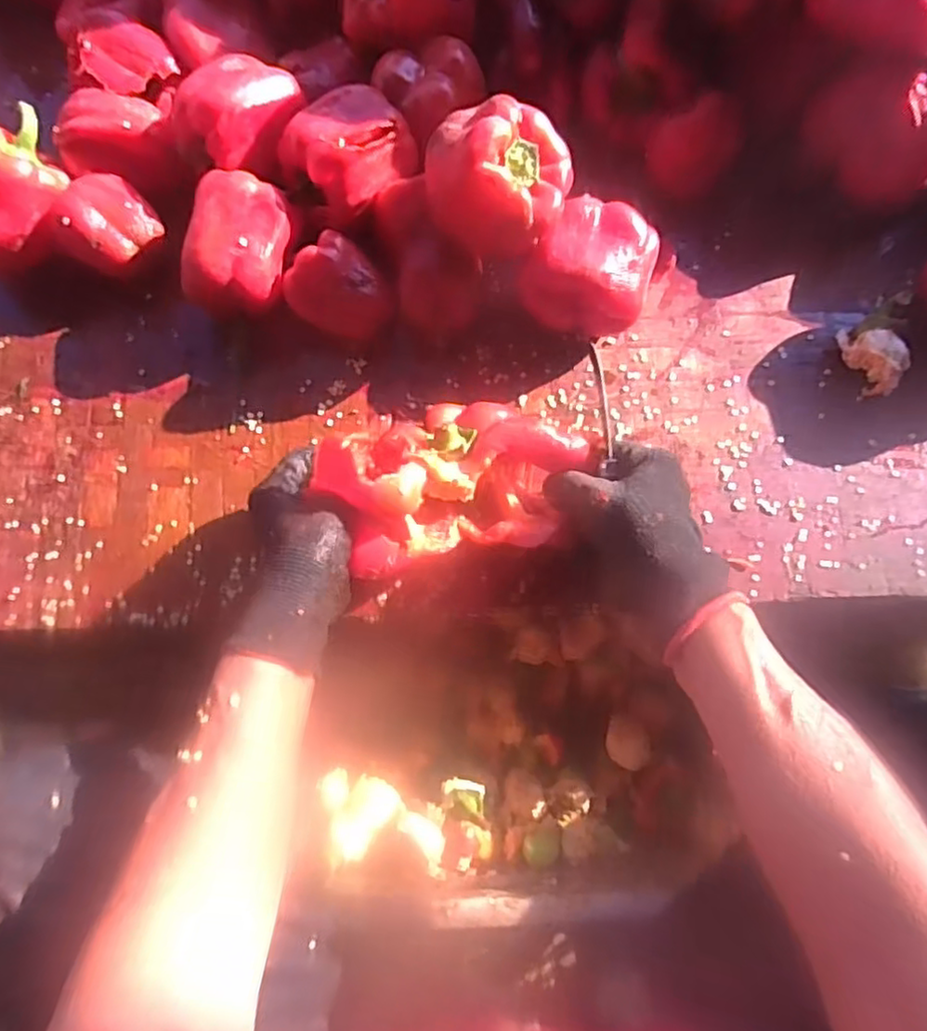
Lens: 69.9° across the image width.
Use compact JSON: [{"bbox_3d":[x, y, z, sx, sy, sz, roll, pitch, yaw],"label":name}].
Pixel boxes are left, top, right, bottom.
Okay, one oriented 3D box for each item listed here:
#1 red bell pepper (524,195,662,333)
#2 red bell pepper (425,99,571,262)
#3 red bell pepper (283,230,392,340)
[{"bbox_3d":[0.088,-0.167,0.466,0.082,0.076,0.073,22,75,9],"label":"red bell pepper"},{"bbox_3d":[0.021,-0.212,0.422,0.087,0.070,0.074,12,74,6],"label":"red bell pepper"},{"bbox_3d":[-0.089,-0.158,0.479,0.058,0.060,0.055,-1,73,2],"label":"red bell pepper"}]

